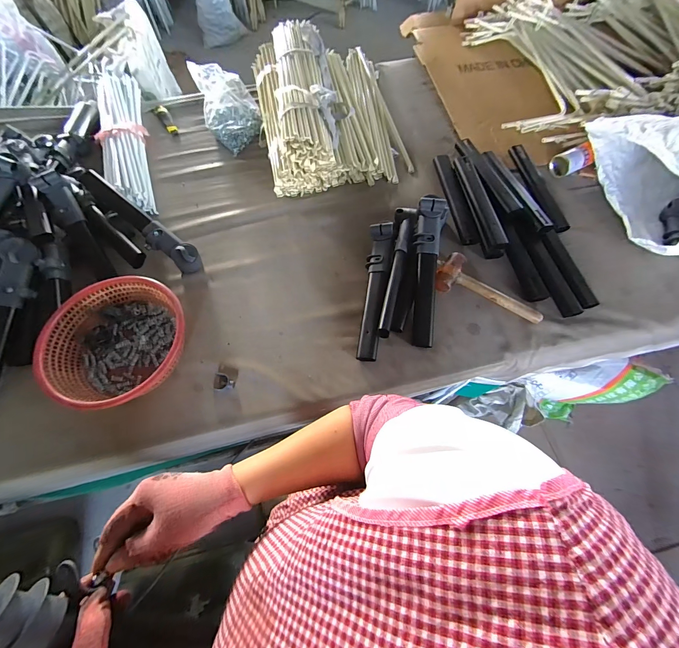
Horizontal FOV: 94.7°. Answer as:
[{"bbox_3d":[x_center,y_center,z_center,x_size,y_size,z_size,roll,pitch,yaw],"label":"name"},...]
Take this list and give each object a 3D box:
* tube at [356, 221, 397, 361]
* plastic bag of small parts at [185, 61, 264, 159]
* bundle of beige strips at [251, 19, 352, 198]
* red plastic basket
[{"bbox_3d":[0.091,-0.093,0.786,0.067,0.044,0.378,9,66,5],"label":"tube"},{"bbox_3d":[-0.369,-0.735,1.039,0.179,0.125,0.288,-19,66,-7],"label":"plastic bag of small parts"},{"bbox_3d":[-0.138,-0.728,1.031,0.249,0.175,0.667,-11,66,-4],"label":"bundle of beige strips"},{"bbox_3d":[-0.497,0.034,0.714,0.287,0.095,0.292,0,66,0],"label":"red plastic basket"}]

